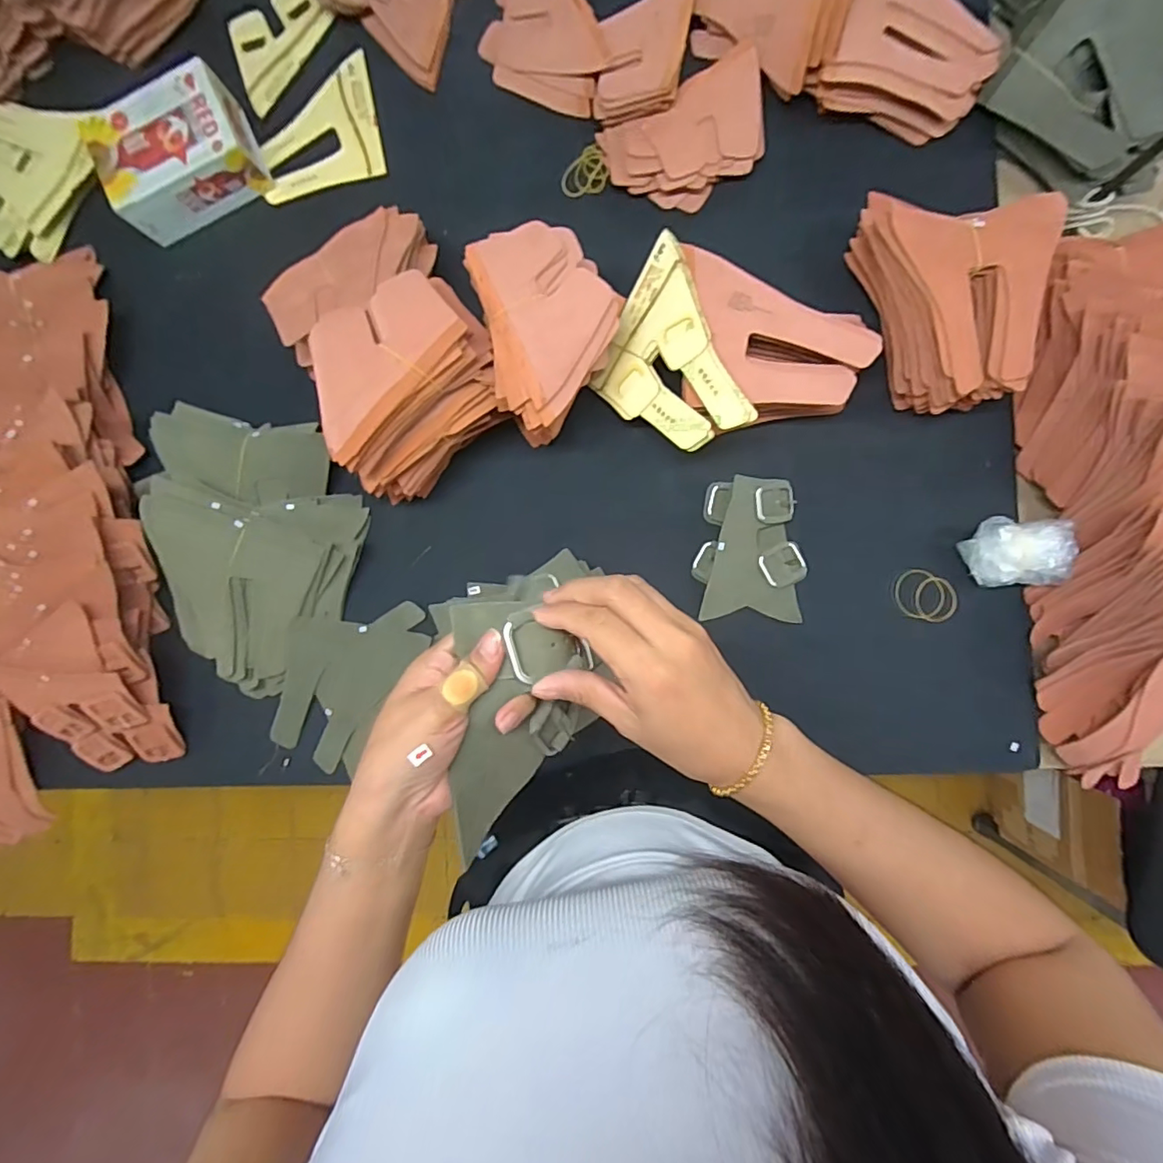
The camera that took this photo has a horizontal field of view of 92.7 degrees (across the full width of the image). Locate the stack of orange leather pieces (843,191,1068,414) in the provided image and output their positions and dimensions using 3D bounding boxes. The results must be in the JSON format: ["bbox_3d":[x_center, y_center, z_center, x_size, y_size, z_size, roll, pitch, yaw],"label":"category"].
[{"bbox_3d":[0.363,-0.277,0.567,0.171,0.079,0.202,8,90,4],"label":"stack of orange leather pieces"}]

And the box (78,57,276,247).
[{"bbox_3d":[-0.459,-0.484,0.631,0.161,0.056,0.118,-24,88,3],"label":"box"}]

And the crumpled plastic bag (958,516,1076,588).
[{"bbox_3d":[0.446,-0.030,0.562,0.097,0.039,0.071,-2,89,3],"label":"crumpled plastic bag"}]

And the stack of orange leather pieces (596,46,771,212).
[{"bbox_3d":[0.122,-0.486,0.605,0.182,0.032,0.114,-25,88,3],"label":"stack of orange leather pieces"}]

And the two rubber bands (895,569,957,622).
[{"bbox_3d":[0.373,0.016,0.601,0.059,0.004,0.053,12,96,23],"label":"two rubber bands"}]

